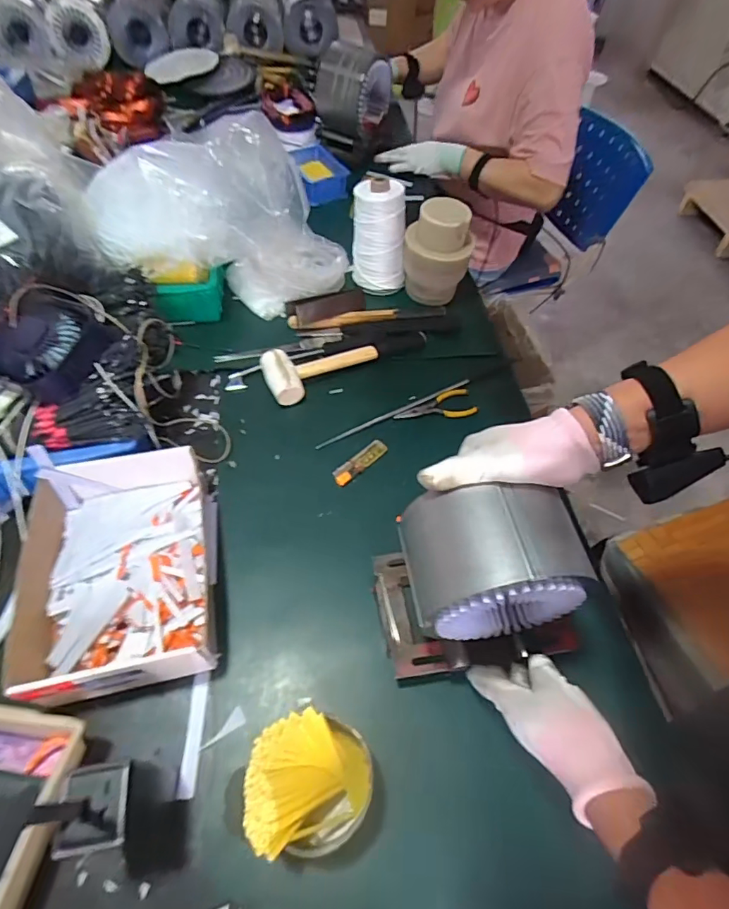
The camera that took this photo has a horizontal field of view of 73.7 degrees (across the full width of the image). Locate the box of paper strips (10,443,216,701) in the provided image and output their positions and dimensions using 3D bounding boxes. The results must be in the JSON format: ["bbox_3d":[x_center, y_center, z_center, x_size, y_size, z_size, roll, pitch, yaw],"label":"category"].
[{"bbox_3d":[-0.272,0.124,0.529,0.193,0.072,0.244,-10,57,-11],"label":"box of paper strips"}]

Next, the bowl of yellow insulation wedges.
[{"bbox_3d":[-0.044,0.285,0.422,0.100,0.088,0.096,2,55,-3],"label":"bowl of yellow insulation wedges"}]

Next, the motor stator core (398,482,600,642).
[{"bbox_3d":[0.108,0.101,0.441,0.136,0.134,0.106,-5,54,-8],"label":"motor stator core"}]

